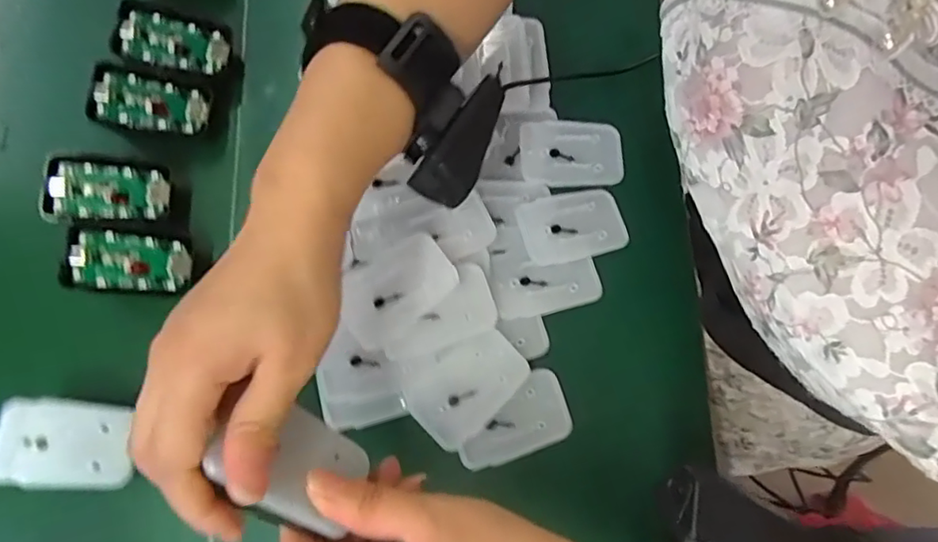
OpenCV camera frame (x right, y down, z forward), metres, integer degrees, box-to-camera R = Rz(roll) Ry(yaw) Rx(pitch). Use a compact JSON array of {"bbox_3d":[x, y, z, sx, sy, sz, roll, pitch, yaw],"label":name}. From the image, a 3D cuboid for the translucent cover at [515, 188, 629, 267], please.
[{"bbox_3d":[0.067,-0.029,0.372,0.067,0.008,0.045,-16,74,-4],"label":"translucent cover"}]

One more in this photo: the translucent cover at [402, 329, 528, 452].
[{"bbox_3d":[0.000,0.067,0.342,0.069,0.004,0.043,-43,93,-7],"label":"translucent cover"}]

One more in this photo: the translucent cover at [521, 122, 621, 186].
[{"bbox_3d":[0.068,-0.079,0.385,0.067,0.008,0.045,-4,74,0],"label":"translucent cover"}]

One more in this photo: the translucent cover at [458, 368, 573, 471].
[{"bbox_3d":[0.026,0.089,0.347,0.069,0.007,0.042,-20,74,-5],"label":"translucent cover"}]

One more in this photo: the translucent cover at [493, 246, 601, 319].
[{"bbox_3d":[0.046,0.004,0.361,0.066,0.004,0.044,-14,74,-3],"label":"translucent cover"}]

